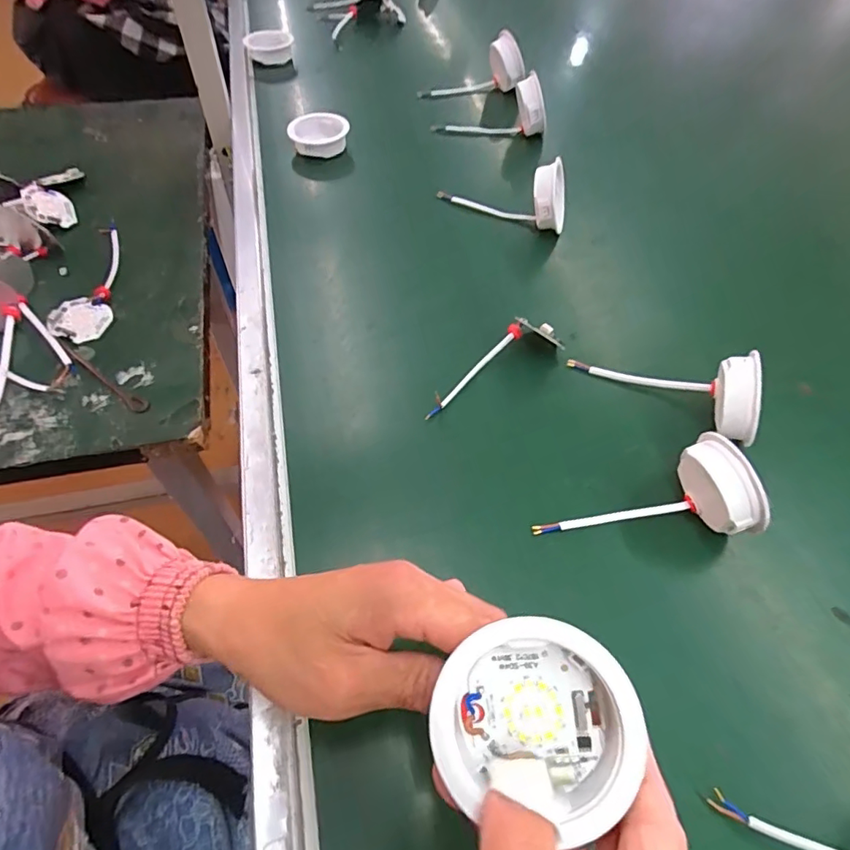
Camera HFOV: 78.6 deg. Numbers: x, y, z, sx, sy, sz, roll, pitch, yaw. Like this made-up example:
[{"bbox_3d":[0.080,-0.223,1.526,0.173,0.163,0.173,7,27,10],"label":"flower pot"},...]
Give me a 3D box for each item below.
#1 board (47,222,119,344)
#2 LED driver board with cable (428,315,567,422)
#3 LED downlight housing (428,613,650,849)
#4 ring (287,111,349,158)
[{"bbox_3d":[-0.329,-0.148,0.525,0.046,0.017,0.159,-1,59,-2],"label":"board"},{"bbox_3d":[0.052,-0.059,0.442,0.141,0.035,0.041,-27,63,-16],"label":"LED driver board with cable"},{"bbox_3d":[0.041,0.106,0.194,0.069,0.029,0.066,13,79,11],"label":"LED downlight housing"},{"bbox_3d":[-0.130,-0.360,0.645,0.065,0.028,0.060,1,59,-1],"label":"ring"}]

